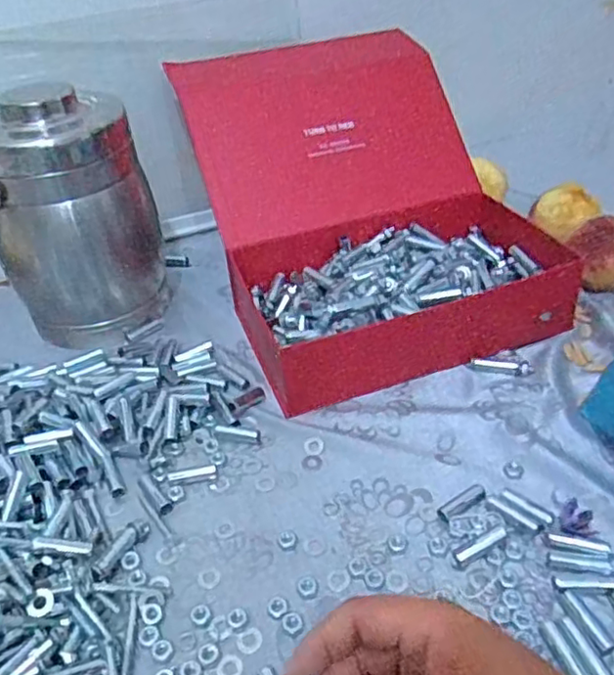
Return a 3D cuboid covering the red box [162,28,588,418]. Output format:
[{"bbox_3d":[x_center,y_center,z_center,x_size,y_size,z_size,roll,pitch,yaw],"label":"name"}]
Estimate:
[{"bbox_3d":[0.064,-0.147,0.661,0.306,0.210,0.339,-15,38,-13],"label":"red box"}]

